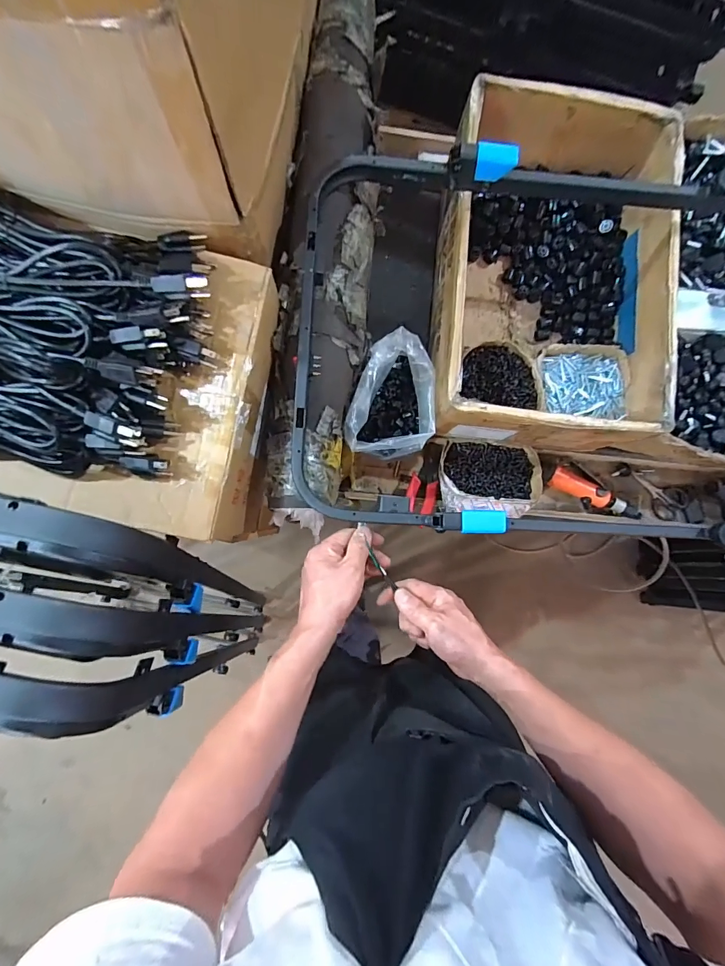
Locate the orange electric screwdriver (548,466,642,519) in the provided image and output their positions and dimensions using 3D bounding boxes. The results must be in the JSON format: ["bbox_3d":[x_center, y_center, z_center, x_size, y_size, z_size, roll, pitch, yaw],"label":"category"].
[{"bbox_3d":[0.448,0.024,0.792,0.185,0.052,0.049,27,85,-1],"label":"orange electric screwdriver"}]

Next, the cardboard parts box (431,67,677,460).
[{"bbox_3d":[0.308,-0.340,0.692,0.351,0.181,0.530,5,85,-3],"label":"cardboard parts box"}]

